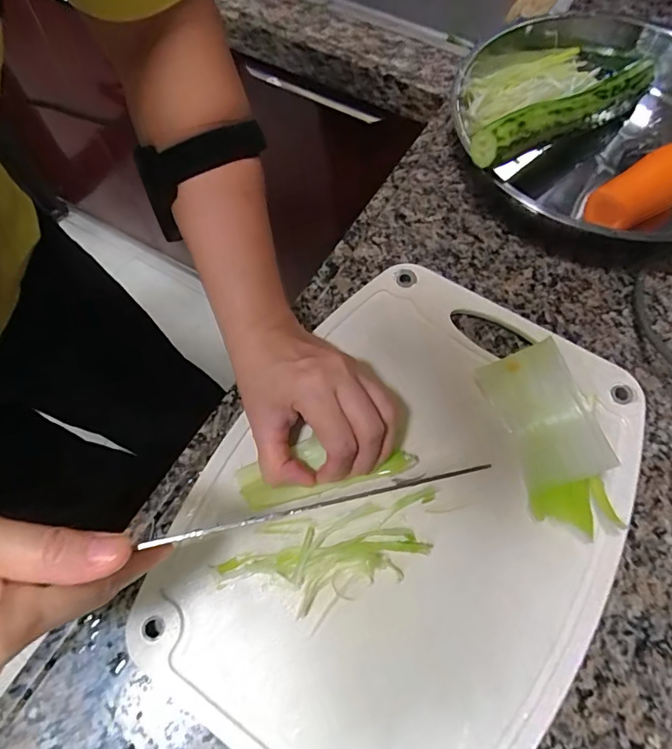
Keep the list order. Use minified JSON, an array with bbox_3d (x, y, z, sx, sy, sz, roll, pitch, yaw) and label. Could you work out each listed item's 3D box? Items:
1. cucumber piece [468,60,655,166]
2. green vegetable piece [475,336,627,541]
[{"bbox_3d":[0.215,-0.235,0.420,0.261,0.028,0.030,-31,70,-25],"label":"cucumber piece"},{"bbox_3d":[0.146,0.042,0.324,0.055,0.038,0.124,-12,67,-5],"label":"green vegetable piece"}]

